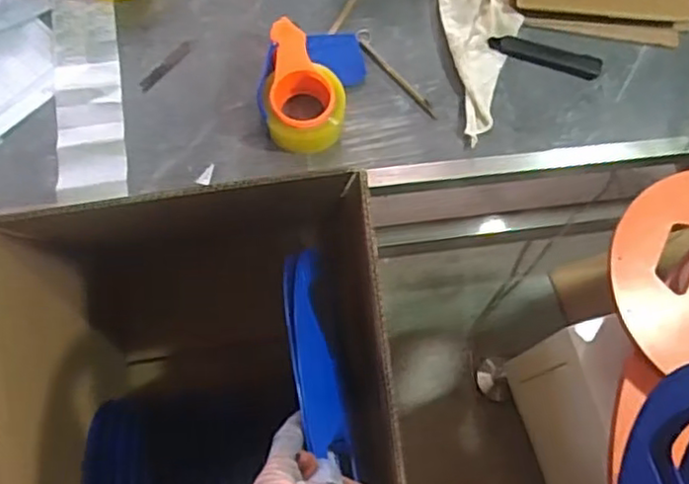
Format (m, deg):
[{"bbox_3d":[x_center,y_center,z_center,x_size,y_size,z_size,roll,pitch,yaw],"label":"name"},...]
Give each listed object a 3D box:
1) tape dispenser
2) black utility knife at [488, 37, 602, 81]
[{"bbox_3d":[-0.050,-0.195,0.849,0.100,0.055,0.159,-1,71,-3],"label":"tape dispenser"},{"bbox_3d":[0.268,-0.248,0.900,0.149,0.015,0.030,14,71,3],"label":"black utility knife"}]

